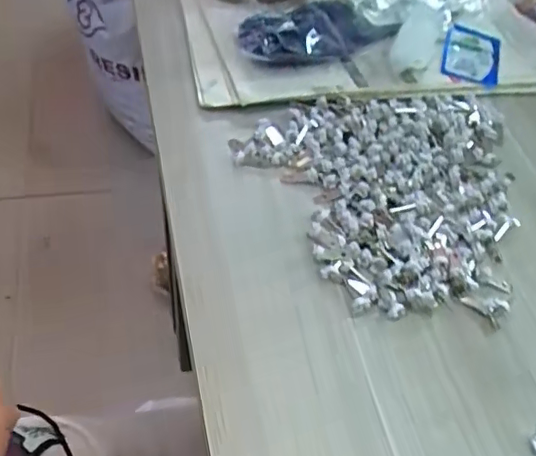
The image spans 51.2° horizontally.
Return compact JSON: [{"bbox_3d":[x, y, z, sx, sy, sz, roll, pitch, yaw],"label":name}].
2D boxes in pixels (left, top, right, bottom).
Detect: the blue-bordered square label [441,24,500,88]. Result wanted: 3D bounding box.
[{"bbox_3d":[0.158,-0.134,0.434,0.043,0.004,0.059,19,60,0],"label":"blue-bordered square label"}]

